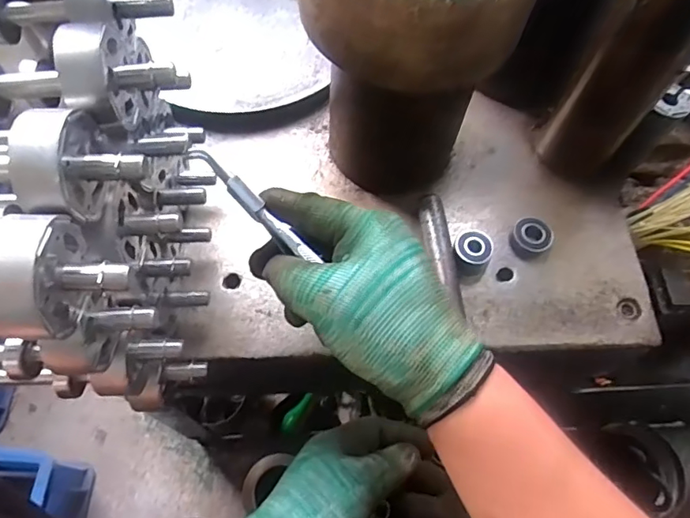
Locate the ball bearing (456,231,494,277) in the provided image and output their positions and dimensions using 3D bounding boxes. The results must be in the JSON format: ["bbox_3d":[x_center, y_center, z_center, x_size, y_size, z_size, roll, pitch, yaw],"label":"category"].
[{"bbox_3d":[0.105,-0.004,0.428,0.029,0.022,0.031,1,64,-2],"label":"ball bearing"}]

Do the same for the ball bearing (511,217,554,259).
[{"bbox_3d":[0.159,-0.019,0.441,0.031,0.011,0.038,18,65,6],"label":"ball bearing"}]

